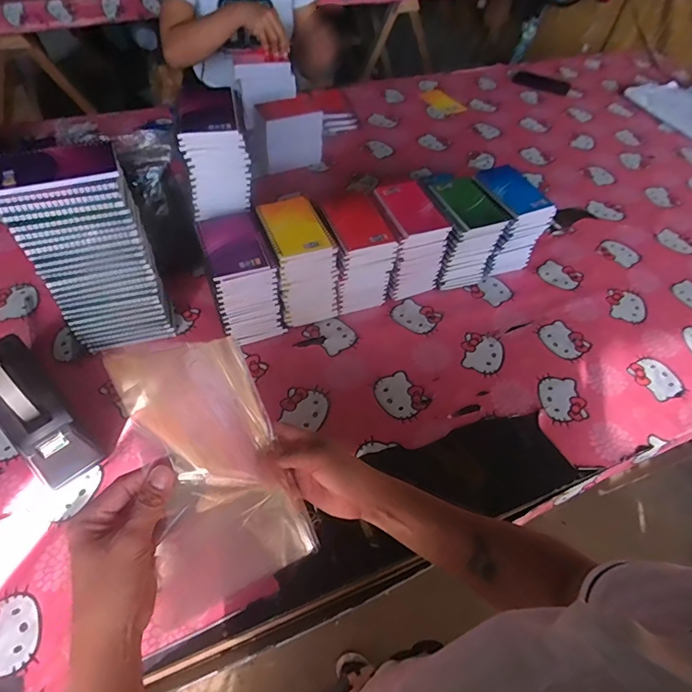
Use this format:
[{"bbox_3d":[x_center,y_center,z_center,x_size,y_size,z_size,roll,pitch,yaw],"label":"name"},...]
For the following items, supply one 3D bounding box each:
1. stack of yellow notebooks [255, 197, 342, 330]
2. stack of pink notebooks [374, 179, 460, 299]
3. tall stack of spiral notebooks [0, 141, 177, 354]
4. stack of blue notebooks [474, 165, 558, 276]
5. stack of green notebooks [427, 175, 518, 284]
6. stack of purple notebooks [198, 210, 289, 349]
[{"bbox_3d":[-0.077,-0.135,0.758,0.095,0.159,0.136,-15,55,-14],"label":"stack of yellow notebooks"},{"bbox_3d":[0.107,-0.186,0.813,0.100,0.154,0.133,-13,54,-13],"label":"stack of pink notebooks"},{"bbox_3d":[-0.349,-0.125,0.656,0.138,0.291,0.095,-11,54,-11],"label":"tall stack of spiral notebooks"},{"bbox_3d":[0.294,-0.230,0.864,0.100,0.155,0.128,-17,55,-16],"label":"stack of blue notebooks"},{"bbox_3d":[0.201,-0.199,0.834,0.111,0.151,0.129,-21,56,-18],"label":"stack of green notebooks"},{"bbox_3d":[-0.161,-0.097,0.722,0.091,0.162,0.120,-16,55,-15],"label":"stack of purple notebooks"}]

